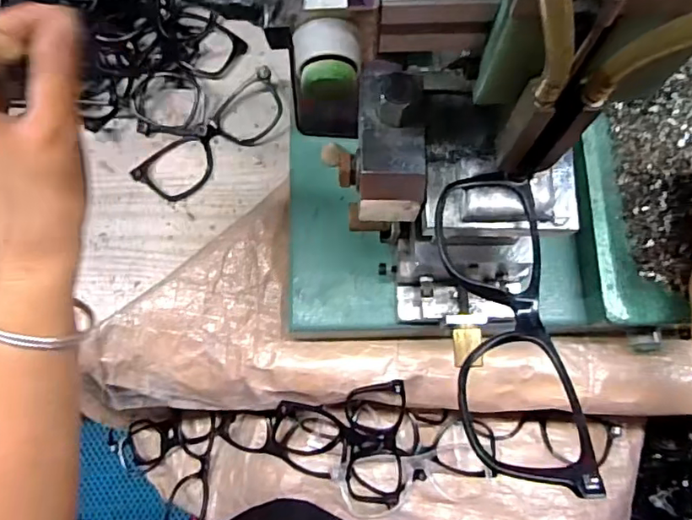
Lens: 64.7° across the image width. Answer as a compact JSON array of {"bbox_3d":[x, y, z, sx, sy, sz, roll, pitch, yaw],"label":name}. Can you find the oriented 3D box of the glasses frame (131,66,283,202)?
[{"bbox_3d":[-0.111,-0.102,0.458,0.141,0.014,0.047,-38,78,-7],"label":"glasses frame"}]

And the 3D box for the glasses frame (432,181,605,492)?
[{"bbox_3d":[0.066,0.024,0.227,0.047,0.017,0.138,-4,61,1],"label":"glasses frame"}]

